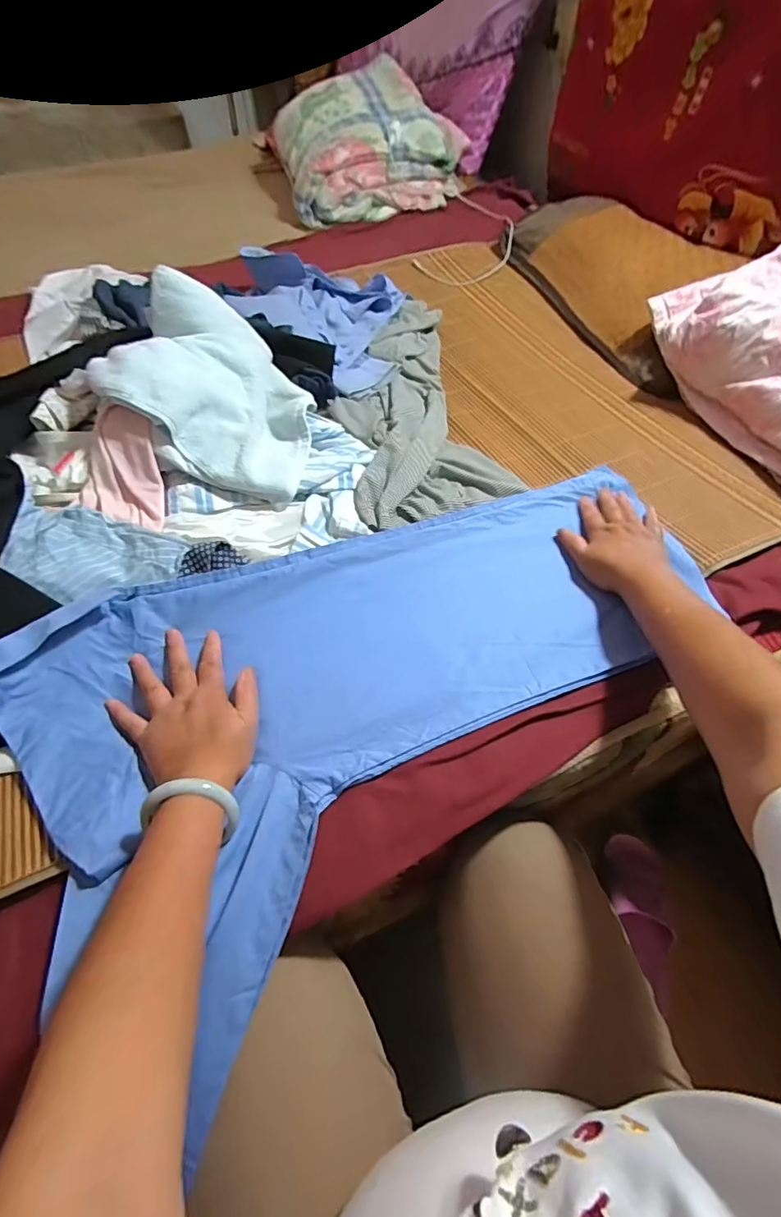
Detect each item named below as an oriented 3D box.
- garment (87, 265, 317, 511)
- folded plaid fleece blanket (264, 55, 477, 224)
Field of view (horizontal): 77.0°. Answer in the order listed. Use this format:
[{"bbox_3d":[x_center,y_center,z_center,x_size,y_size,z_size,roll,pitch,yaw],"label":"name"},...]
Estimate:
[{"bbox_3d":[-0.226,-0.299,0.664,0.278,0.049,0.289,14,58,-24],"label":"garment"},{"bbox_3d":[-0.031,-1.147,1.221,0.481,0.230,0.291,-10,55,-6],"label":"folded plaid fleece blanket"}]

